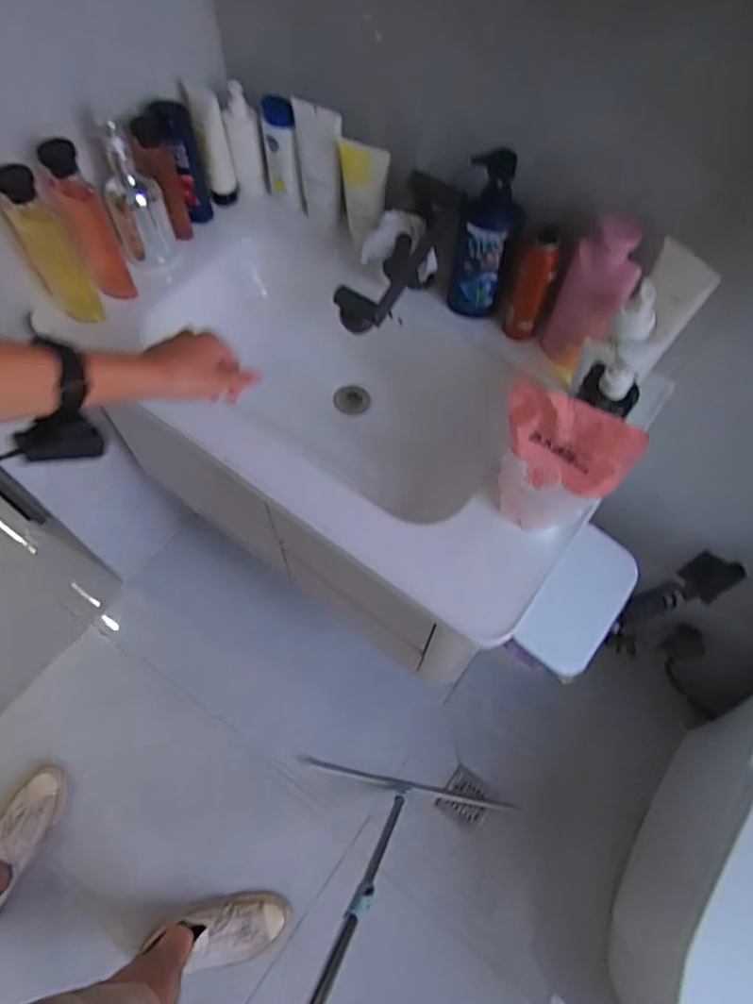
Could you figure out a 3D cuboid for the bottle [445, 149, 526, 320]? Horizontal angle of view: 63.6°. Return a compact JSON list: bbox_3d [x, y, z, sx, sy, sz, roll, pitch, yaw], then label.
[{"bbox_3d":[0.144,-0.344,0.825,0.082,0.224,0.073,14,67,4],"label":"bottle"}]

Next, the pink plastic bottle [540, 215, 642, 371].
[{"bbox_3d":[0.274,-0.259,0.787,0.083,0.211,0.042,25,68,8],"label":"pink plastic bottle"}]

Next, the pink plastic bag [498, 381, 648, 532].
[{"bbox_3d":[0.186,-0.037,0.661,0.132,0.193,0.050,28,68,10],"label":"pink plastic bag"}]

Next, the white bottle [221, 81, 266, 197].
[{"bbox_3d":[-0.211,-0.583,0.980,0.048,0.160,0.045,-4,49,0],"label":"white bottle"}]

